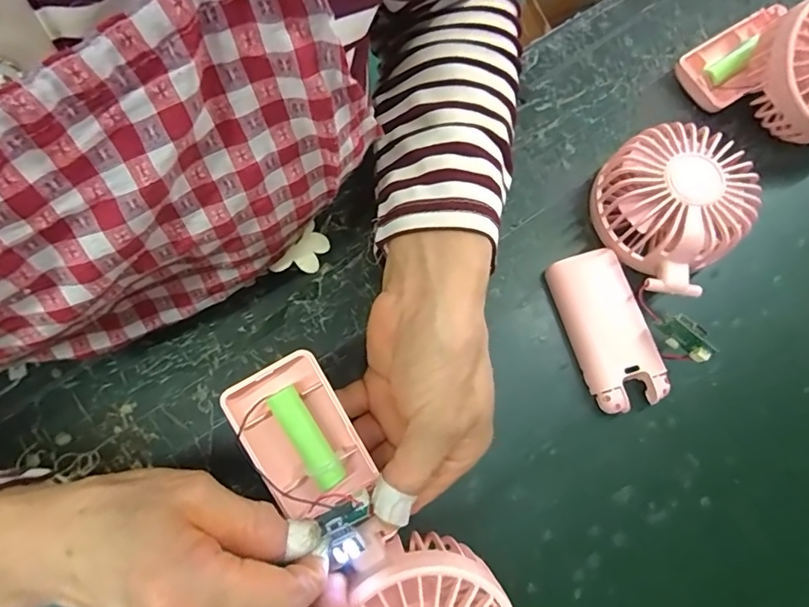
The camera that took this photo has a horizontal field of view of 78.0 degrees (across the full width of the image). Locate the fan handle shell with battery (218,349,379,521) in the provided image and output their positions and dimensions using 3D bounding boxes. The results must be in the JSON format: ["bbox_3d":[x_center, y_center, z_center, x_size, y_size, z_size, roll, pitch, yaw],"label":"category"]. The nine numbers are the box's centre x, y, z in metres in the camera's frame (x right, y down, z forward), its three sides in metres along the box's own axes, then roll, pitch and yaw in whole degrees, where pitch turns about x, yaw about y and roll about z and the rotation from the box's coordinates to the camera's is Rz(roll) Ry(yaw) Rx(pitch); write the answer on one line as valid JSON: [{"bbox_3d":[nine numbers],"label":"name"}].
[{"bbox_3d":[-0.048,0.061,0.227,0.045,0.018,0.068,-28,88,-13],"label":"fan handle shell with battery"}]

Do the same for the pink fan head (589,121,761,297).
[{"bbox_3d":[0.159,-0.059,0.303,0.087,0.046,0.085,0,75,0],"label":"pink fan head"}]

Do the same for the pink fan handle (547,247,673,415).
[{"bbox_3d":[0.121,0.014,0.299,0.043,0.018,0.093,-15,75,-4],"label":"pink fan handle"}]

